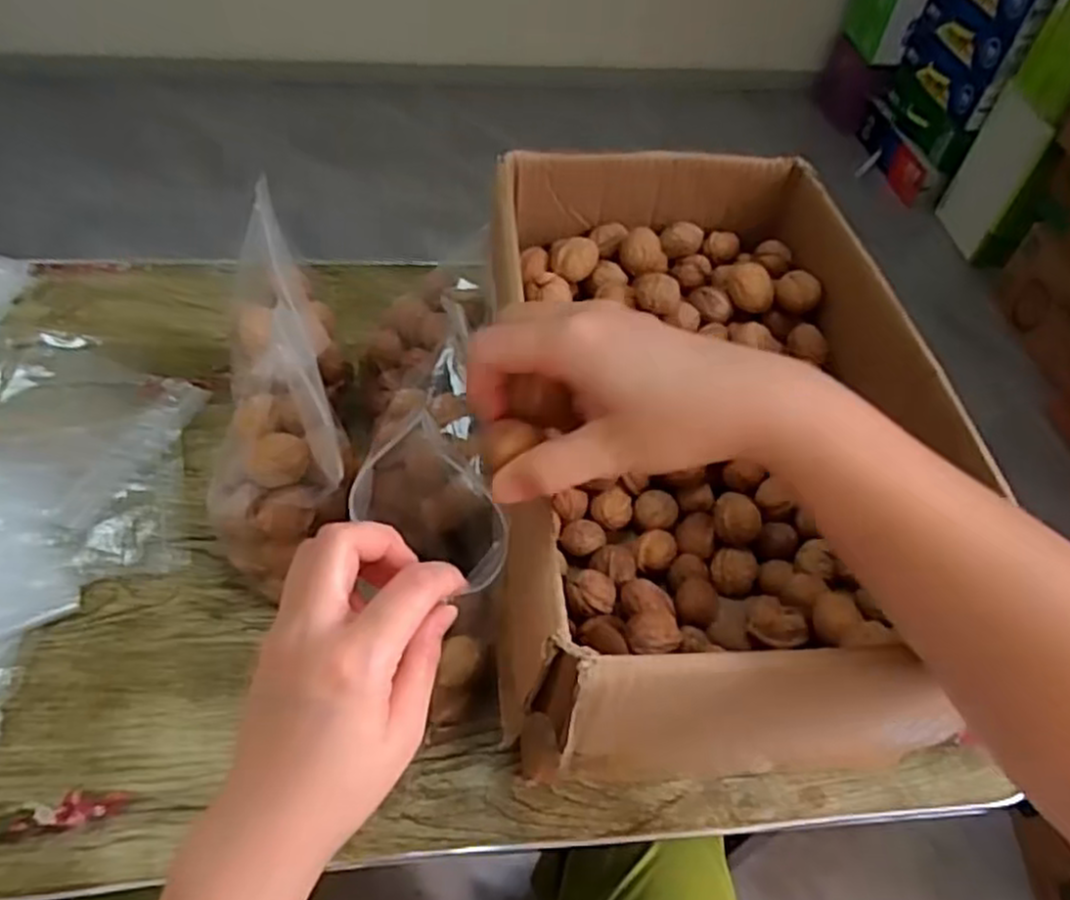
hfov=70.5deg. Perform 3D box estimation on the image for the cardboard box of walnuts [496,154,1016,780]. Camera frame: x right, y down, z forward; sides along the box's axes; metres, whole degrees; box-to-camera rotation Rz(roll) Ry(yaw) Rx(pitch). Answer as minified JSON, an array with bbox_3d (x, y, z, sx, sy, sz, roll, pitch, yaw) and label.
[{"bbox_3d":[0.108,-0.015,0.520,0.258,0.171,0.426,0,51,-5],"label":"cardboard box of walnuts"}]

